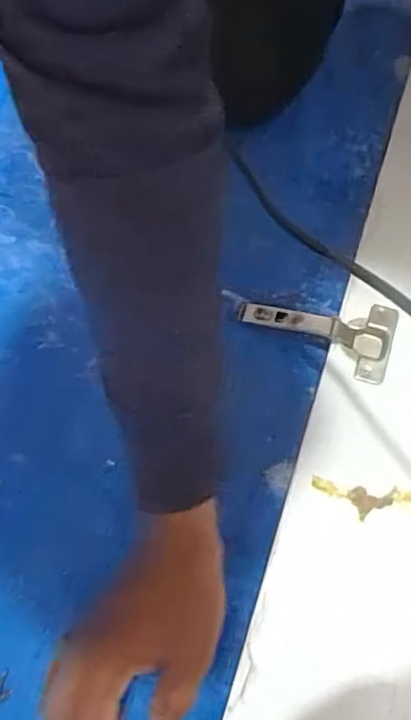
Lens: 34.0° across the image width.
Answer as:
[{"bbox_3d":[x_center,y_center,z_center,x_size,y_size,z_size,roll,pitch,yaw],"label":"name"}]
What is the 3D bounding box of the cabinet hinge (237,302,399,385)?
[{"bbox_3d":[0.082,-0.021,0.518,0.118,0.023,0.059,14,73,6],"label":"cabinet hinge"}]

